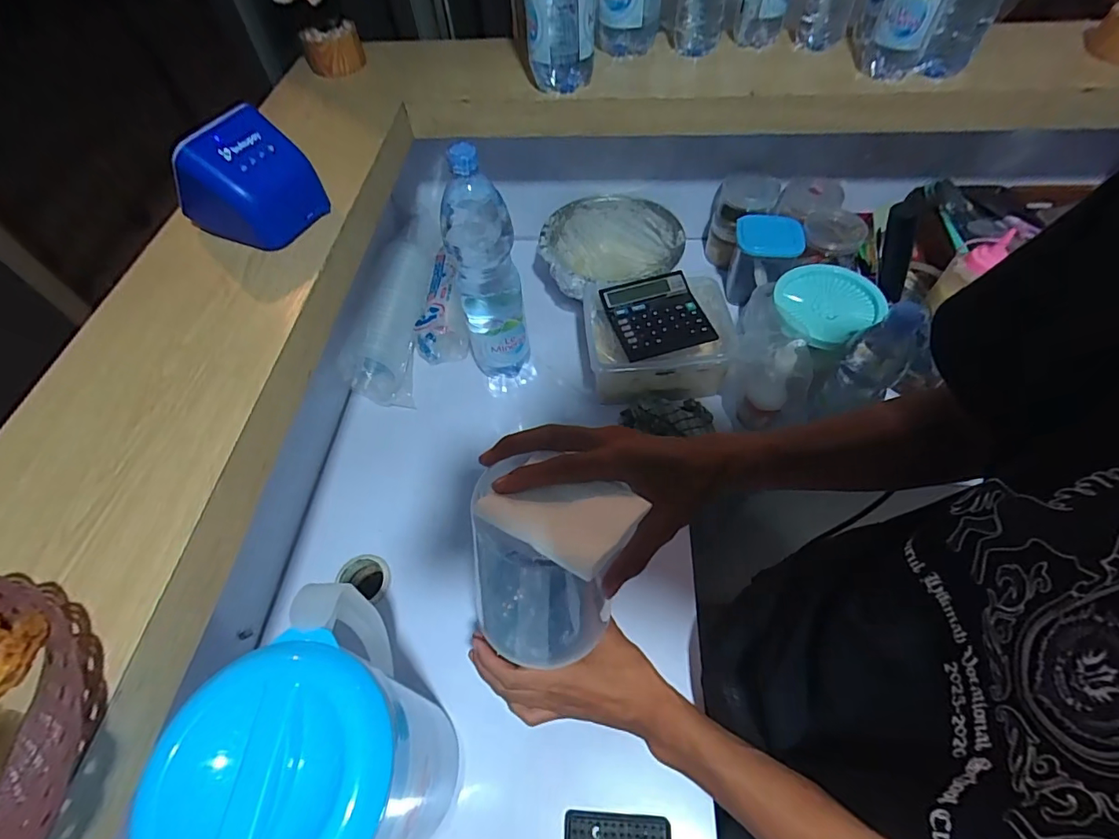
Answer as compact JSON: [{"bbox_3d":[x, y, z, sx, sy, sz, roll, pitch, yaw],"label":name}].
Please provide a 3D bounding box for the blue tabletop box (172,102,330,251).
[{"bbox_3d":[-0.309,-0.241,0.501,0.096,0.093,0.098,20,59,15],"label":"blue tabletop box"}]

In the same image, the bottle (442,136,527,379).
[{"bbox_3d":[-0.093,-0.174,0.662,0.084,0.349,0.085,-10,56,-4],"label":"bottle"}]

